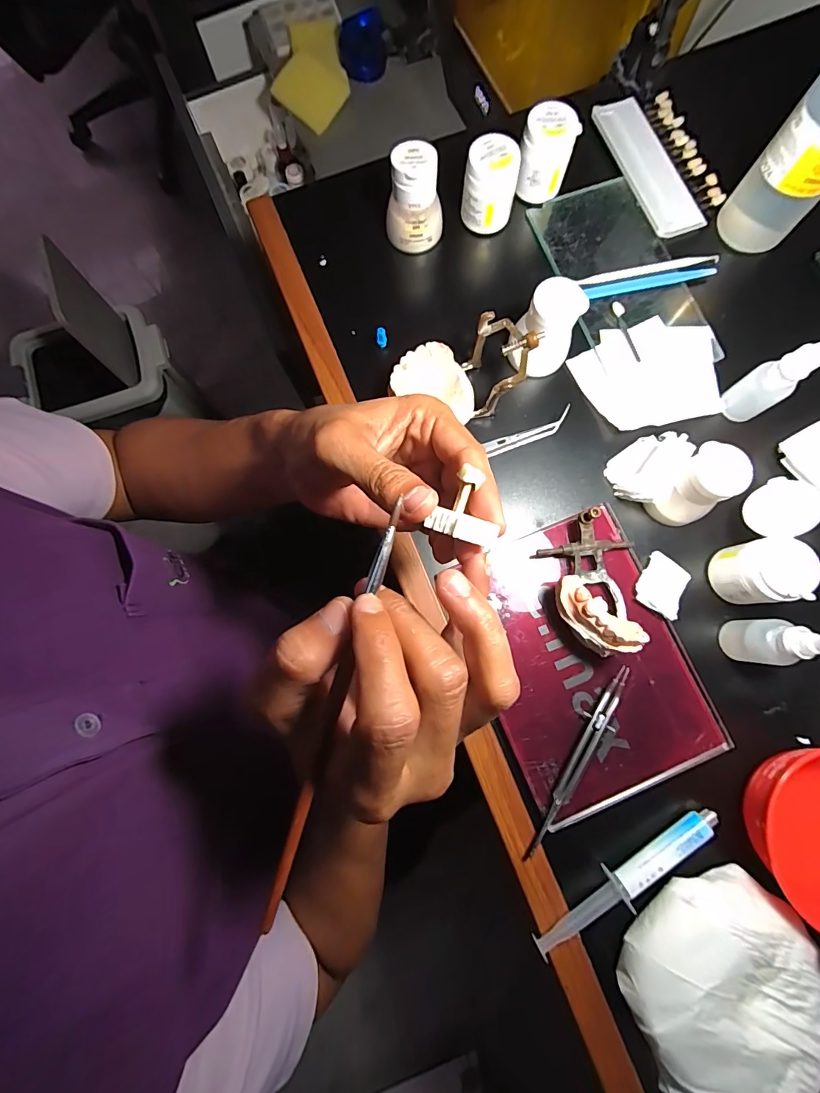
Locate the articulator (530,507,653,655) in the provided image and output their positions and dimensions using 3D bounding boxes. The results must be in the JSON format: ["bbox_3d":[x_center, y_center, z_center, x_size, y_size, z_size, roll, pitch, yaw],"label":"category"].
[{"bbox_3d":[0.128,0.024,0.309,0.069,0.054,0.097,12,81,4],"label":"articulator"}]

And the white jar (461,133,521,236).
[{"bbox_3d":[0.069,-0.311,0.371,0.042,0.054,0.037,12,81,4],"label":"white jar"}]

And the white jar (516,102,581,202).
[{"bbox_3d":[0.117,-0.340,0.371,0.044,0.051,0.041,17,81,4],"label":"white jar"}]

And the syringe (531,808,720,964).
[{"bbox_3d":[0.148,0.227,0.289,0.147,0.011,0.021,-29,81,-3],"label":"syringe"}]

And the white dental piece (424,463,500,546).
[{"bbox_3d":[0.026,-0.016,0.184,0.029,0.010,0.028,26,81,6],"label":"white dental piece"}]

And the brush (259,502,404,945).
[{"bbox_3d":[-0.030,0.065,0.170,0.006,0.006,0.167,17,86,4],"label":"brush"}]

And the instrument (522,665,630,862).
[{"bbox_3d":[0.119,0.153,0.301,0.015,0.017,0.147,31,83,7],"label":"instrument"}]

